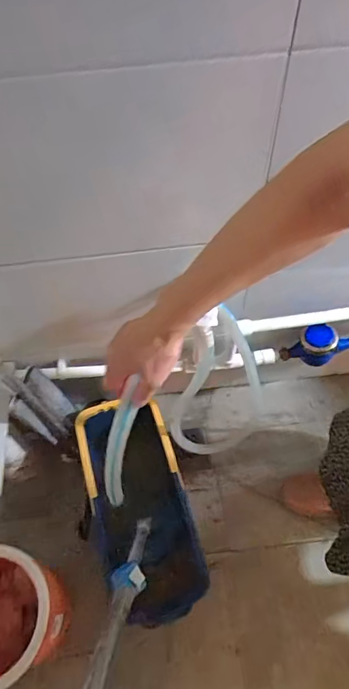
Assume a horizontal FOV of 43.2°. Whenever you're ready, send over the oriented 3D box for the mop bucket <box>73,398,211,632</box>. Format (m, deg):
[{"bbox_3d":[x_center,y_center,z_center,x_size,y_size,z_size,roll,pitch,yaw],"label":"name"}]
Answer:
[{"bbox_3d":[-0.081,0.357,1.002,0.219,0.198,0.464,-14,59,-6],"label":"mop bucket"}]

